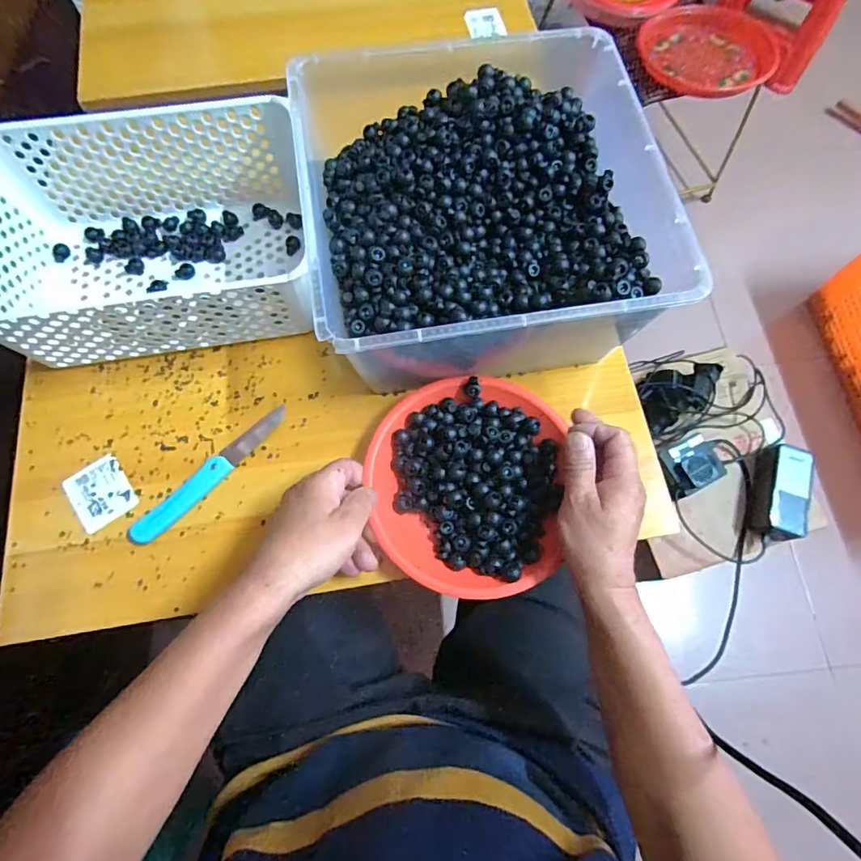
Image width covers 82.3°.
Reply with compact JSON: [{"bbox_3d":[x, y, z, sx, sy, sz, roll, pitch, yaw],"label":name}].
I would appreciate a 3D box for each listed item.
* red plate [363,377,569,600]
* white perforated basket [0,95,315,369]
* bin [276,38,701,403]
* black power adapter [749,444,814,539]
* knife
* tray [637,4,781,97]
[{"bbox_3d":[0.030,0.045,0.439,0.167,0.031,0.188,5,71,1],"label":"red plate"},{"bbox_3d":[-0.266,-0.183,0.478,0.303,0.111,0.209,-10,71,-4],"label":"white perforated basket"},{"bbox_3d":[0.043,-0.195,0.468,0.288,0.135,0.299,-9,71,-4],"label":"bin"},{"bbox_3d":[0.509,0.087,0.715,0.059,0.047,0.136,13,71,4],"label":"black power adapter"},{"bbox_3d":[-0.203,0.037,0.457,0.027,0.011,0.169,40,75,12],"label":"knife"},{"bbox_3d":[0.508,-0.698,0.898,0.239,0.035,0.243,0,71,-1],"label":"tray"}]

